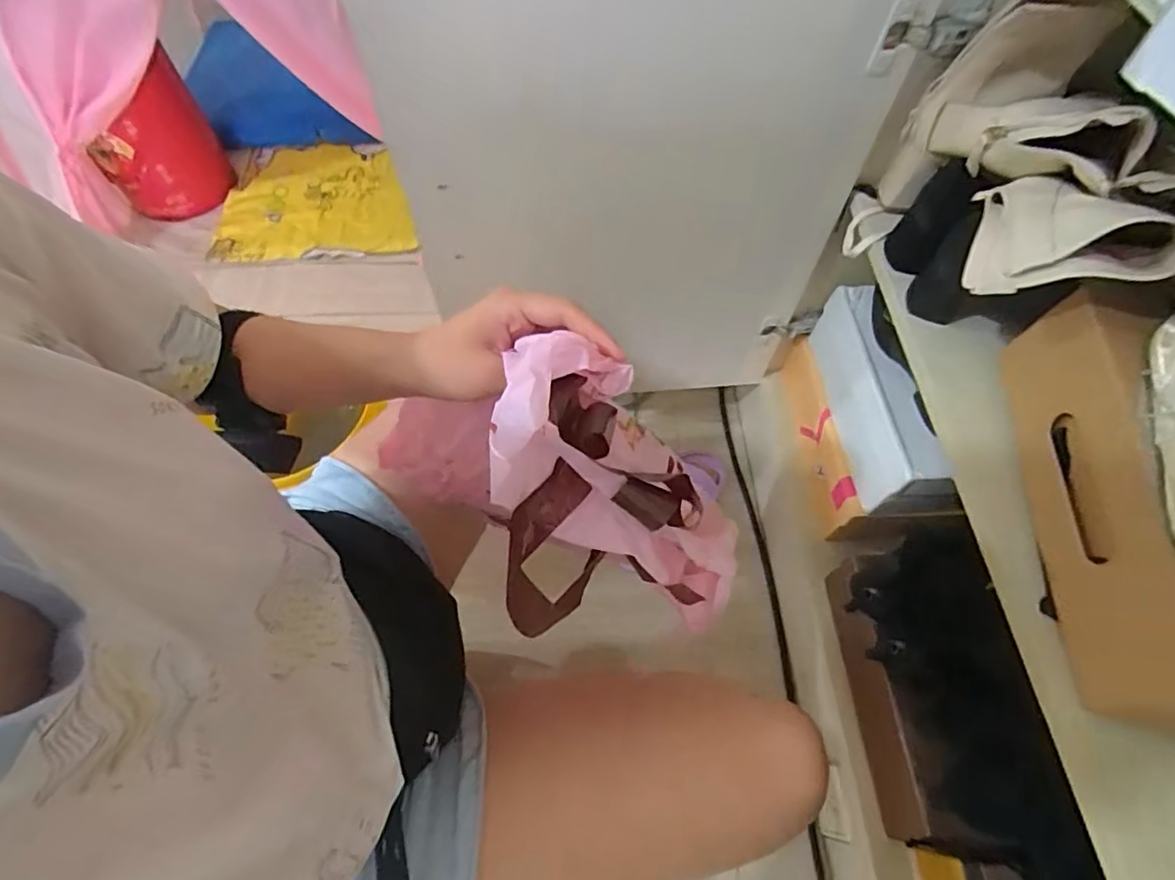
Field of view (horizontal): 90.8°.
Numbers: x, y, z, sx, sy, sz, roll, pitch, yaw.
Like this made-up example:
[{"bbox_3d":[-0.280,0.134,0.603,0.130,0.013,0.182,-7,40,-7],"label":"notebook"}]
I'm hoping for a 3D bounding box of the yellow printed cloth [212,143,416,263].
[{"bbox_3d":[-0.628,-0.567,1.380,0.462,0.052,0.340,-2,62,4],"label":"yellow printed cloth"}]

